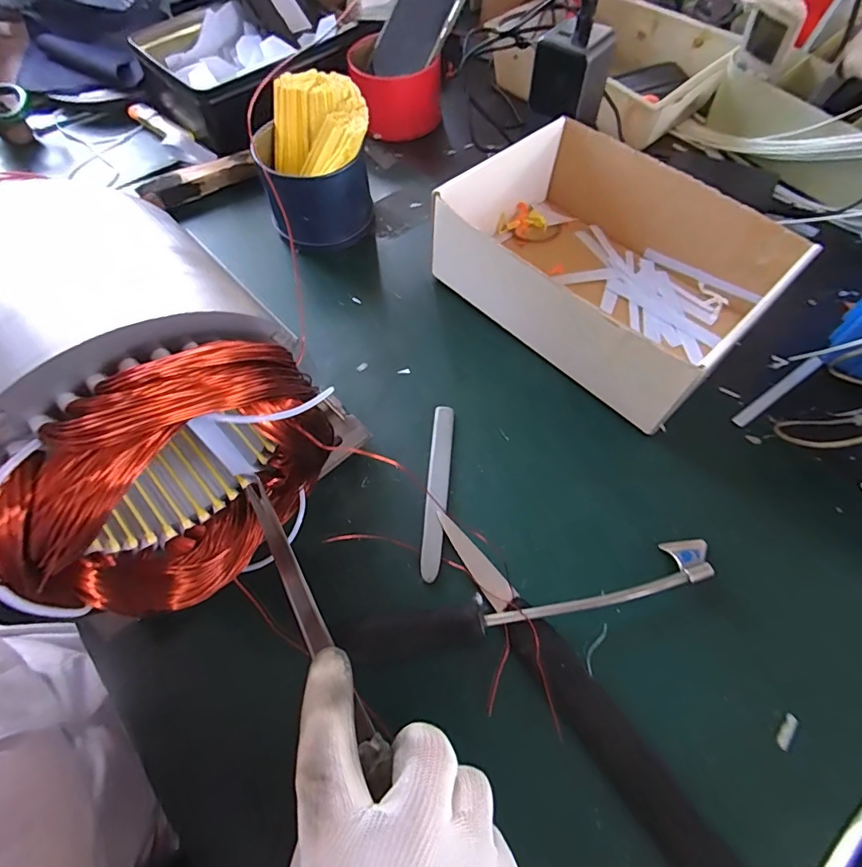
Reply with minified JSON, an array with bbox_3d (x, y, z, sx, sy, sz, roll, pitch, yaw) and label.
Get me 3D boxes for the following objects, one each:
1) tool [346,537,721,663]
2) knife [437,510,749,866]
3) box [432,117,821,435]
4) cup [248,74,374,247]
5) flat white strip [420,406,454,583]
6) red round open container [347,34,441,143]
[{"bbox_3d":[0.066,0.103,0.295,0.234,0.017,0.026,-13,63,-5],"label":"tool"},{"bbox_3d":[0.090,0.154,0.268,0.030,0.020,0.265,-33,67,-15],"label":"knife"},{"bbox_3d":[0.146,-0.147,0.393,0.196,0.075,0.240,-40,68,-20],"label":"box"},{"bbox_3d":[-0.106,-0.245,0.436,0.098,0.096,0.104,-1,63,1],"label":"cup"},{"bbox_3d":[0.005,0.038,0.340,0.014,0.004,0.129,9,61,-4],"label":"flat white strip"},{"bbox_3d":[-0.045,-0.395,0.541,0.091,0.068,0.091,-1,63,1],"label":"red round open container"}]

